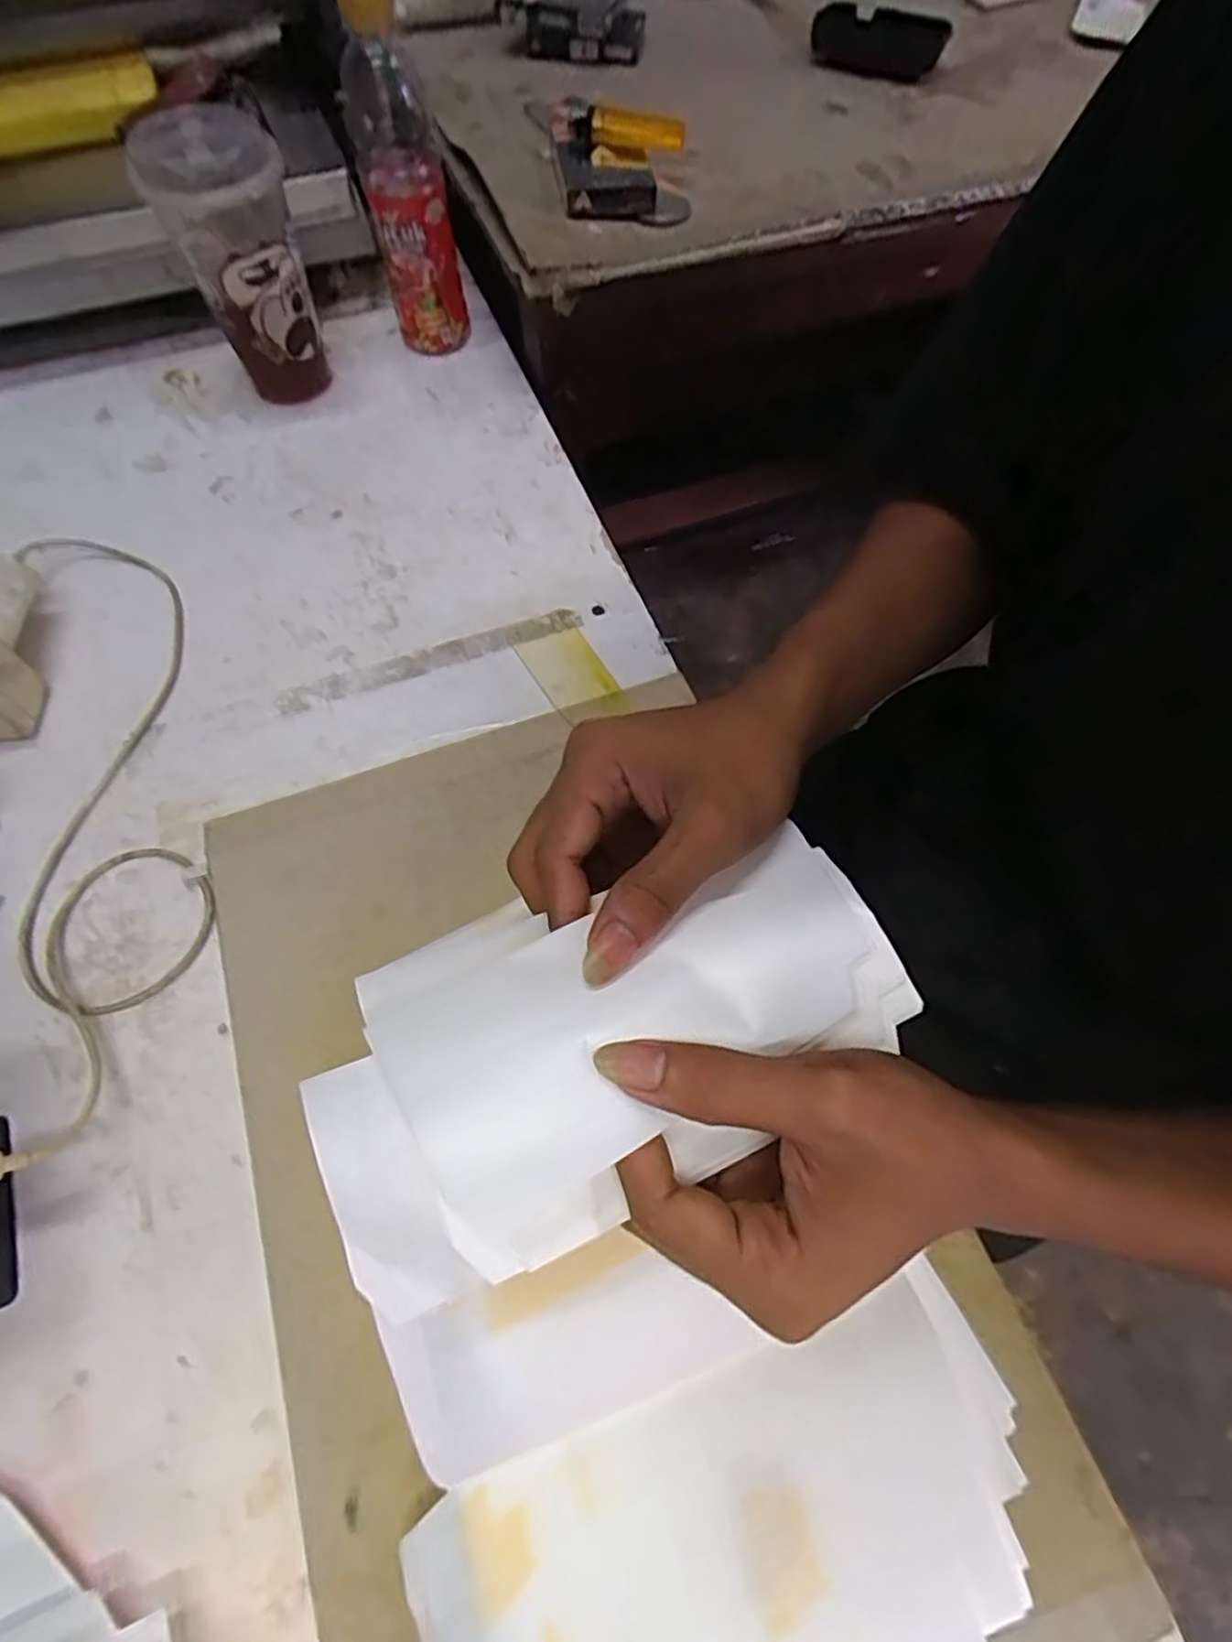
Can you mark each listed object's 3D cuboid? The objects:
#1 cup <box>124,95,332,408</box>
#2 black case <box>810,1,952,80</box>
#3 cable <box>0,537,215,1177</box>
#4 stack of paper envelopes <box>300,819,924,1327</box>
[{"bbox_3d":[-0.249,-0.372,0.493,0.079,0.147,0.086,0,64,0],"label":"cup"},{"bbox_3d":[0.218,-0.657,0.608,0.113,0.022,0.068,32,69,14],"label":"black case"},{"bbox_3d":[-0.282,-0.029,0.383,0.110,0.046,0.396,-14,64,-6],"label":"cable"},{"bbox_3d":[0.008,0.063,0.240,0.205,0.040,0.107,-20,65,-22],"label":"stack of paper envelopes"}]

